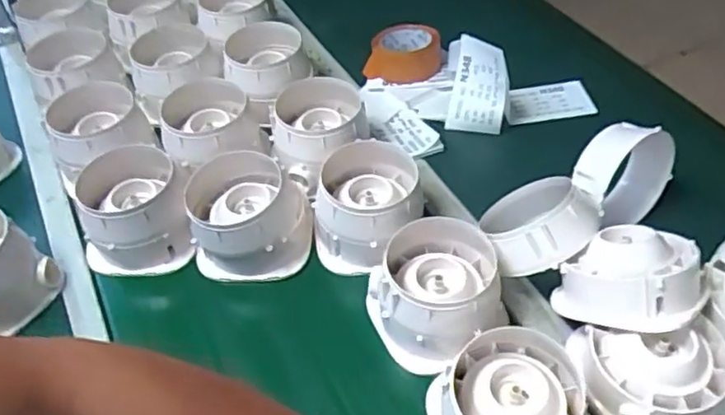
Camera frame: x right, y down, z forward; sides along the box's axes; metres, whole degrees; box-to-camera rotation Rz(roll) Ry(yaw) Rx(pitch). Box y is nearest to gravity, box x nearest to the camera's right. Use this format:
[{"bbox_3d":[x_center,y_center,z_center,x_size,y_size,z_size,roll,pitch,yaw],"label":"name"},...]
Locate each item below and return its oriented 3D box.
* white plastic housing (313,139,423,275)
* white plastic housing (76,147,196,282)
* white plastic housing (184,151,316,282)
[{"bbox_3d":[0.006,-0.001,0.796,0.127,0.087,0.146,-2,47,1],"label":"white plastic housing"},{"bbox_3d":[-0.277,0.007,0.783,0.131,0.091,0.130,-11,47,-8],"label":"white plastic housing"},{"bbox_3d":[-0.136,0.013,0.776,0.140,0.112,0.127,-5,47,-2],"label":"white plastic housing"}]

